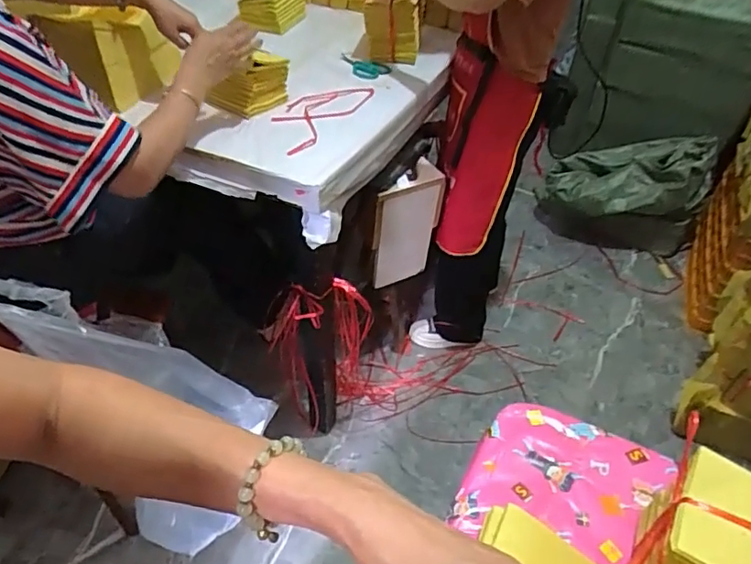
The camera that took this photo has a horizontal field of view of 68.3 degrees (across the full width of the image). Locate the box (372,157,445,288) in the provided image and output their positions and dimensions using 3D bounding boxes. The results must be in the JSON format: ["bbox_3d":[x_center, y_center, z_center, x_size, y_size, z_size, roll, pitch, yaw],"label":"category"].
[{"bbox_3d":[0.076,-0.144,1.449,0.197,0.323,0.085,-14,41,-16],"label":"box"}]

